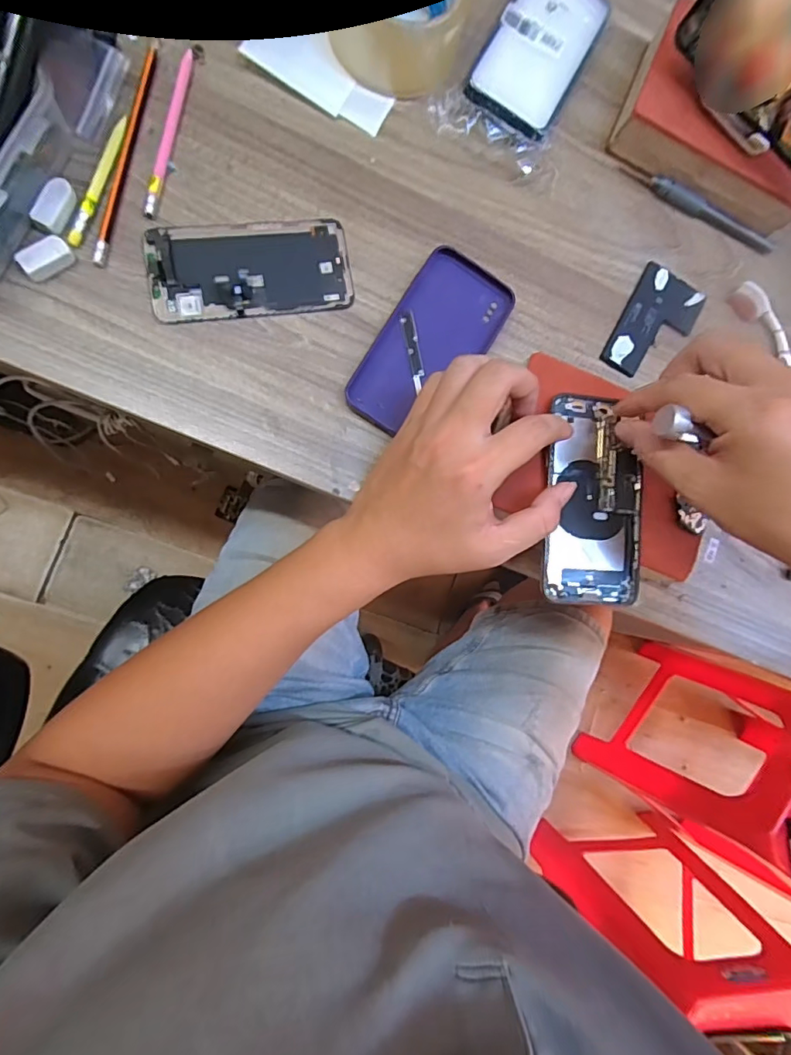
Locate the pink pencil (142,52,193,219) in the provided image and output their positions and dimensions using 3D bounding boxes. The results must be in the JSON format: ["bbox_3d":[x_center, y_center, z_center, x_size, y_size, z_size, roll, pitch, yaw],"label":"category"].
[{"bbox_3d":[-0.161,-0.279,0.361,0.009,0.005,0.129,12,85,-9],"label":"pink pencil"}]

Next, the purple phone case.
[{"bbox_3d":[0.027,-0.135,0.381,0.073,0.009,0.147,31,82,-6],"label":"purple phone case"}]

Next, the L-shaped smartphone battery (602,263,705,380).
[{"bbox_3d":[0.211,-0.163,0.416,0.058,0.007,0.097,30,82,-6],"label":"L-shaped smartphone battery"}]

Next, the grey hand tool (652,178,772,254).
[{"bbox_3d":[0.267,-0.260,0.428,0.121,0.014,0.014,22,83,-7],"label":"grey hand tool"}]

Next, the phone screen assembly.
[{"bbox_3d":[-0.102,-0.186,0.362,0.139,0.012,0.067,-9,88,-10],"label":"phone screen assembly"}]

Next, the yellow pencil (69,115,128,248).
[{"bbox_3d":[-0.202,-0.237,0.349,0.008,0.004,0.097,19,84,-8],"label":"yellow pencil"}]

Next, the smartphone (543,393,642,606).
[{"bbox_3d":[0.133,-0.019,0.352,0.066,0.015,0.140,1,87,-9],"label":"smartphone"}]

